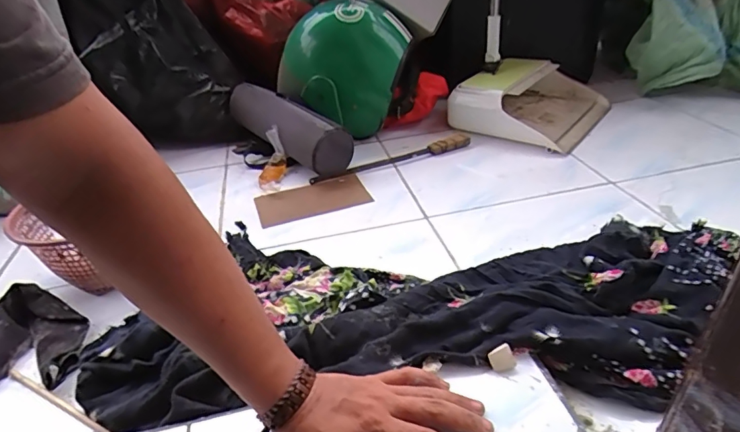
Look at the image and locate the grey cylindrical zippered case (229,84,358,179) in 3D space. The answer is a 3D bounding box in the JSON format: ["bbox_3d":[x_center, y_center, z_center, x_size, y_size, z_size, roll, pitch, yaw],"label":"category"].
[{"bbox_3d":[-0.161,-0.169,0.892,0.094,0.097,0.318,-29,41,-31],"label":"grey cylindrical zippered case"}]

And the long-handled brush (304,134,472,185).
[{"bbox_3d":[0.045,-0.104,0.849,0.310,0.018,0.031,-19,36,-19],"label":"long-handled brush"}]

